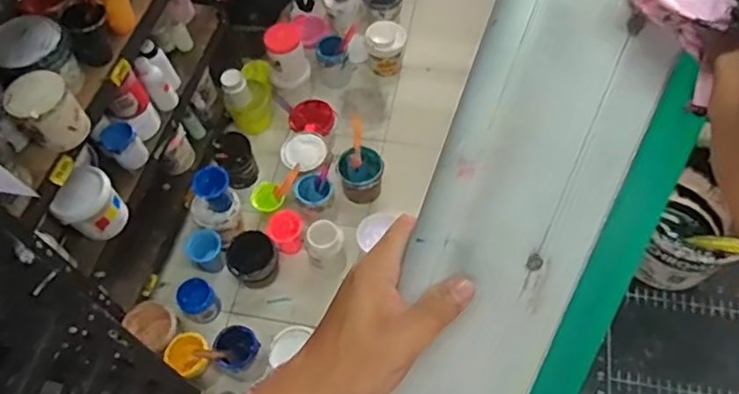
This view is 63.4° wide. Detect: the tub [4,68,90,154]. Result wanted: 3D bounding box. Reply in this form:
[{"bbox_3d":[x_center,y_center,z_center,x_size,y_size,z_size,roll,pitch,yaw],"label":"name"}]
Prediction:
[{"bbox_3d":[-0.576,-0.152,1.079,0.090,0.118,0.101,30,66,19],"label":"tub"}]

